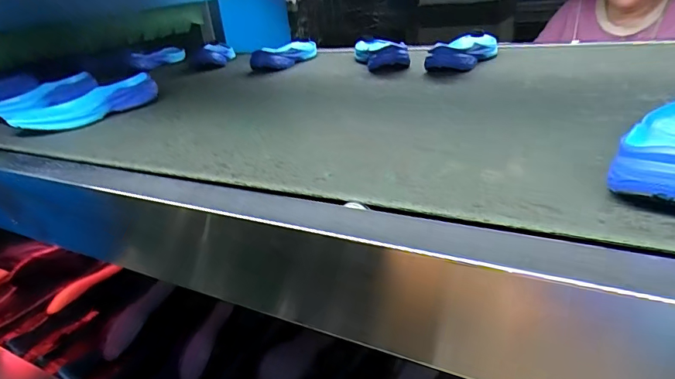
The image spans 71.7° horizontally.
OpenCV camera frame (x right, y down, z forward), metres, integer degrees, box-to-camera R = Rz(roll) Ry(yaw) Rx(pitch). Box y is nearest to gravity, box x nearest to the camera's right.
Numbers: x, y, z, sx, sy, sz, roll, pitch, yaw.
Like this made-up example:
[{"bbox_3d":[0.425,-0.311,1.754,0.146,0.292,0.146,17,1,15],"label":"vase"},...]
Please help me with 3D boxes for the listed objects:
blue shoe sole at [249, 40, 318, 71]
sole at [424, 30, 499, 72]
[{"bbox_3d":[-0.103,-0.296,1.022,0.057,0.043,0.214,10,29,32],"label":"blue shoe sole"},{"bbox_3d":[0.235,-0.253,0.844,0.089,0.037,0.229,7,28,27],"label":"sole"}]

